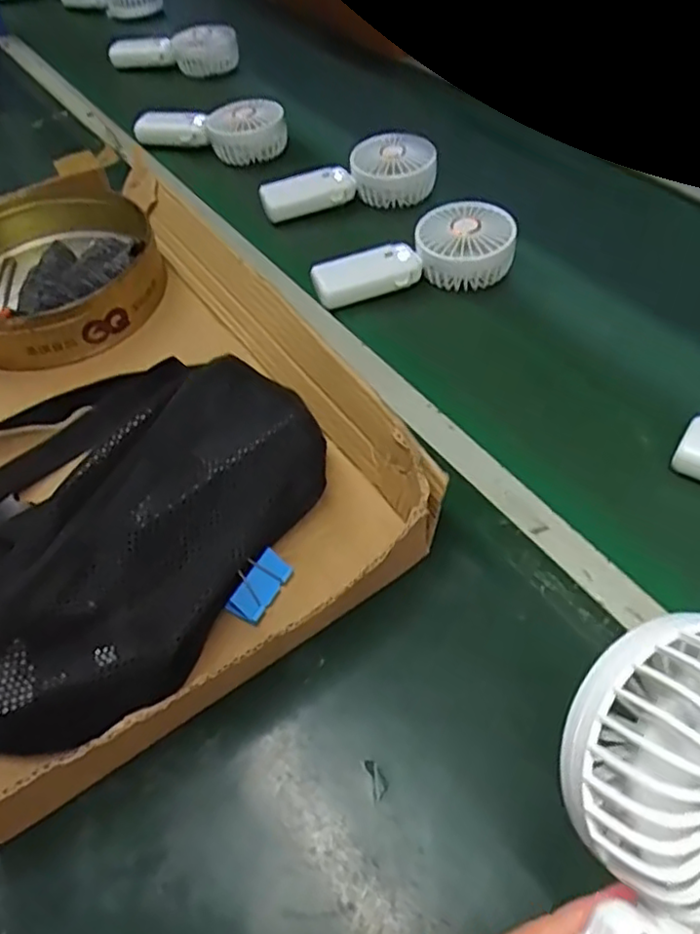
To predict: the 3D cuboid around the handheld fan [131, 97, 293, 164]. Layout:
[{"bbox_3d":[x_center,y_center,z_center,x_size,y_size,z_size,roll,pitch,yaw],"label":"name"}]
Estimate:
[{"bbox_3d":[-0.162,-0.396,0.774,0.180,0.049,0.064,13,53,15],"label":"handheld fan"}]

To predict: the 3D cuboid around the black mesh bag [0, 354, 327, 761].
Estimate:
[{"bbox_3d":[-0.180,0.030,0.403,0.270,0.073,0.274,17,54,18],"label":"black mesh bag"}]

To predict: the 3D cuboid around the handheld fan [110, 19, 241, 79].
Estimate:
[{"bbox_3d":[-0.253,-0.598,0.949,0.191,0.057,0.061,14,53,15],"label":"handheld fan"}]

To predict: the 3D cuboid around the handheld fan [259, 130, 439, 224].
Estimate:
[{"bbox_3d":[-0.003,-0.301,0.687,0.180,0.046,0.061,-14,51,-7],"label":"handheld fan"}]

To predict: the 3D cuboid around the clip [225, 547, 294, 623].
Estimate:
[{"bbox_3d":[-0.053,0.071,0.392,0.018,0.025,0.045,23,56,21],"label":"clip"}]

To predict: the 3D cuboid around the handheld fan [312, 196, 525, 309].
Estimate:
[{"bbox_3d":[0.057,-0.184,0.592,0.178,0.055,0.072,-18,52,-10],"label":"handheld fan"}]

